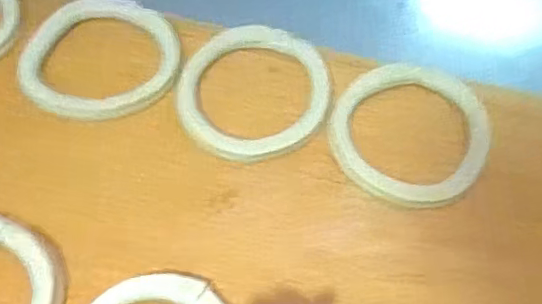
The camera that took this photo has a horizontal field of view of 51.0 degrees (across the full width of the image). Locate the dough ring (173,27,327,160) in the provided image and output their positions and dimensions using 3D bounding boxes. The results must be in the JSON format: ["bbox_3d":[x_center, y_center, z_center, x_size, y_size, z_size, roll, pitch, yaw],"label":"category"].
[{"bbox_3d":[-0.015,-0.059,0.541,0.143,0.022,0.136,0,61,-1],"label":"dough ring"}]

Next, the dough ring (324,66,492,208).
[{"bbox_3d":[0.127,-0.021,0.522,0.140,0.025,0.133,1,60,-1],"label":"dough ring"}]

